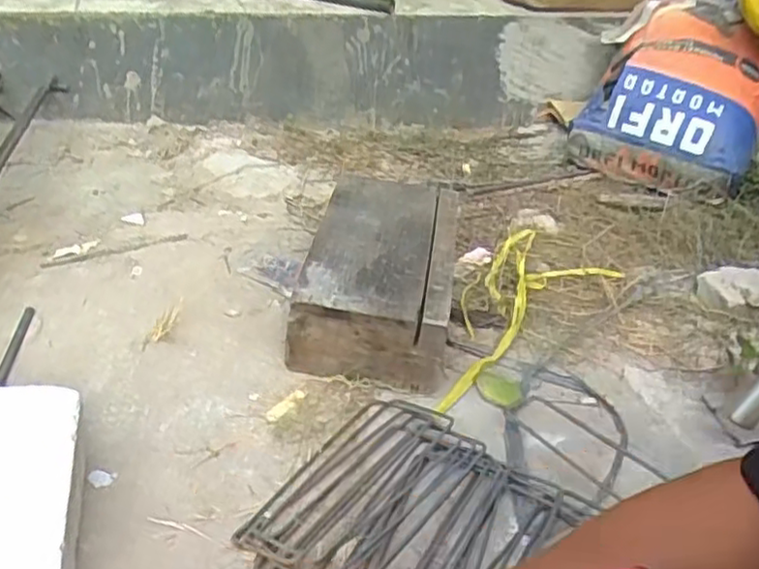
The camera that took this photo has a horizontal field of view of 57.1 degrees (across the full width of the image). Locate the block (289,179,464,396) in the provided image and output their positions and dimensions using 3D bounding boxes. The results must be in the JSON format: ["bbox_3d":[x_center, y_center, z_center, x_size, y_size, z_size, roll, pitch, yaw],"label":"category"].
[{"bbox_3d":[0.004,-0.018,0.964,0.183,0.116,0.348,8,35,4],"label":"block"}]

